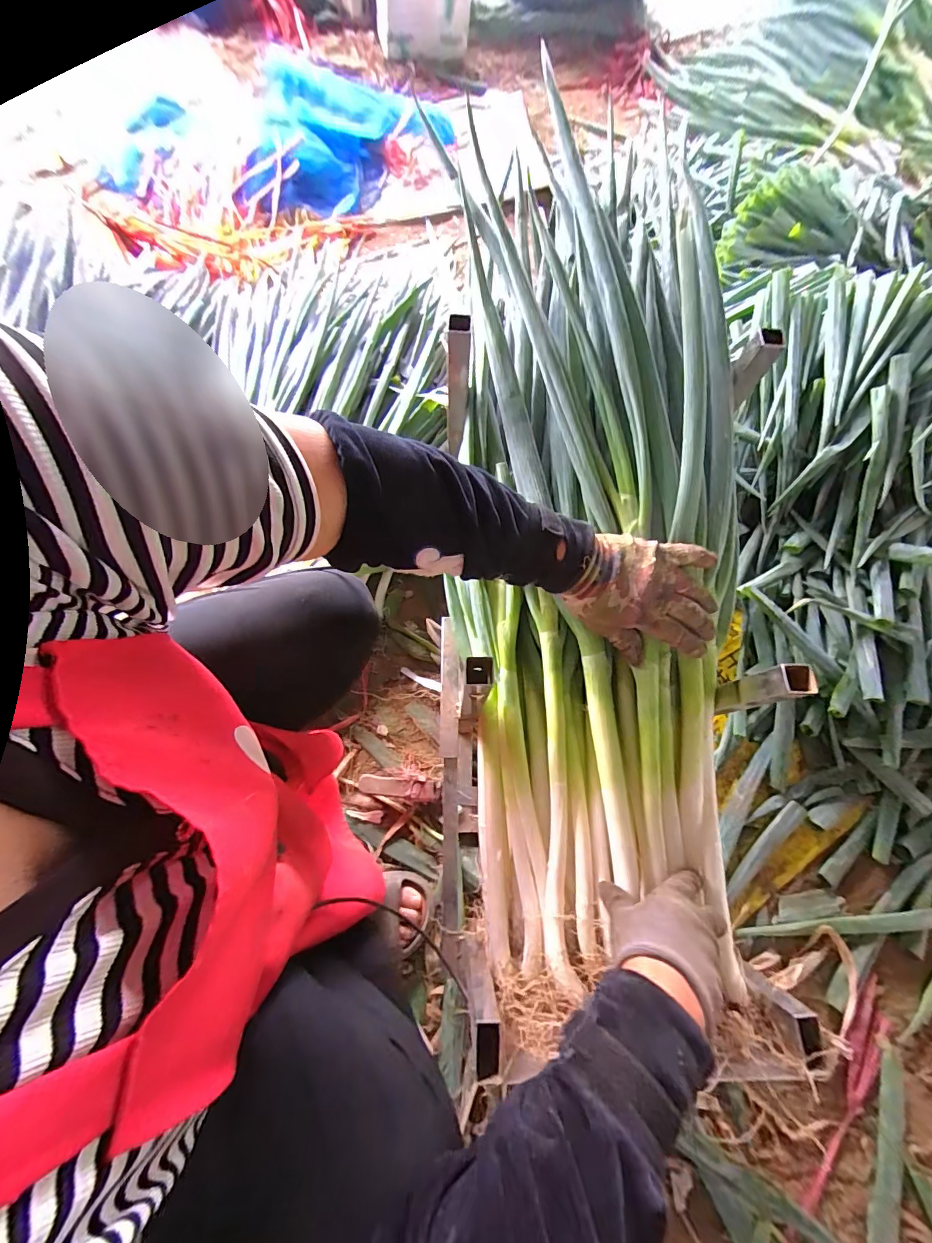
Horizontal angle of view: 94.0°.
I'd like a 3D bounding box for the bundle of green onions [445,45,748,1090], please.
[{"bbox_3d":[0.138,-0.055,0.480,0.281,0.143,0.848,3,86,1],"label":"bundle of green onions"}]

